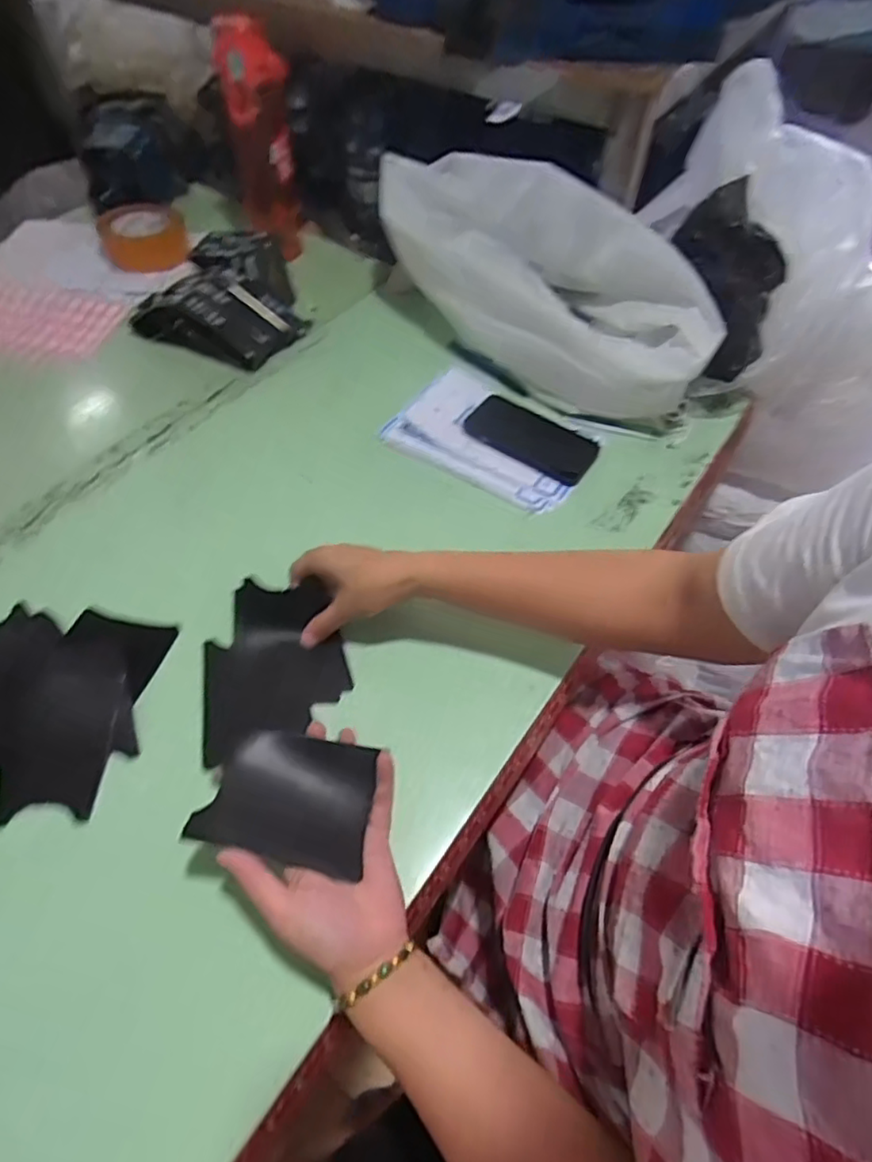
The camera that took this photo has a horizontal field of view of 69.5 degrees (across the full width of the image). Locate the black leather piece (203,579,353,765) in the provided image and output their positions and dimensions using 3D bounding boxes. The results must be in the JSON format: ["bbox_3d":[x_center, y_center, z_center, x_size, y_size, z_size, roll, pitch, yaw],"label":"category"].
[{"bbox_3d":[-0.143,0.066,0.536,0.122,0.033,0.135,-14,58,-11],"label":"black leather piece"}]

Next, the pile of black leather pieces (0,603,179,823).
[{"bbox_3d":[-0.340,0.102,0.528,0.191,0.009,0.172,3,56,0],"label":"pile of black leather pieces"}]

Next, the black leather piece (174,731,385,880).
[{"bbox_3d":[-0.098,0.146,0.434,0.106,0.026,0.087,13,57,7],"label":"black leather piece"}]

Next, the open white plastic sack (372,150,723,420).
[{"bbox_3d":[0.115,-0.342,0.732,0.429,0.171,0.148,31,61,17],"label":"open white plastic sack"}]

